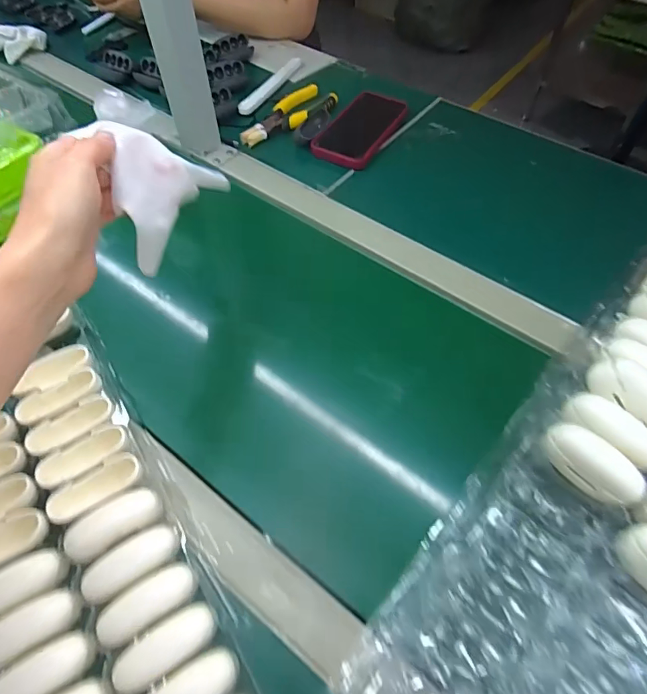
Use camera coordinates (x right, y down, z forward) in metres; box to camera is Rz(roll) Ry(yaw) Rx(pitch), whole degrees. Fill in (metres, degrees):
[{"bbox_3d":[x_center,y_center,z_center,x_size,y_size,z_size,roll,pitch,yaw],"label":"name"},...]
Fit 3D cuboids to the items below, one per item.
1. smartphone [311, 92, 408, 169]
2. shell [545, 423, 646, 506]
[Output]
[{"bbox_3d":[0.054,-0.307,0.635,0.077,0.018,0.159,26,60,16],"label":"smartphone"},{"bbox_3d":[0.197,0.086,0.335,0.069,0.024,0.040,38,107,20],"label":"shell"}]

